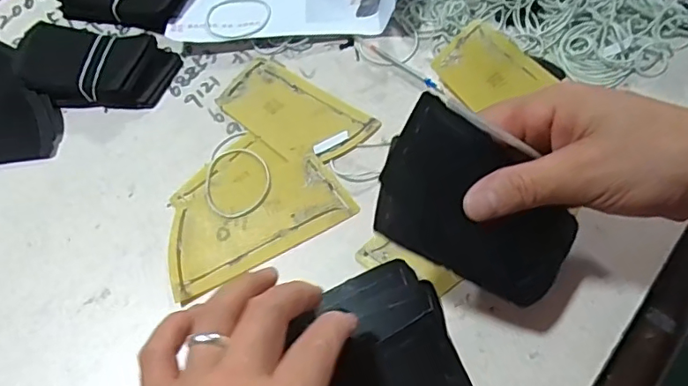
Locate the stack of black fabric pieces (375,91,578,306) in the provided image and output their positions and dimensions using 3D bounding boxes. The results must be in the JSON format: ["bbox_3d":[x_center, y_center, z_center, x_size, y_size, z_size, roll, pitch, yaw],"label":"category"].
[{"bbox_3d":[0.069,0.008,0.278,0.110,0.016,0.070,33,91,-4],"label":"stack of black fabric pieces"}]

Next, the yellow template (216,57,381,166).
[{"bbox_3d":[-0.039,-0.061,0.399,0.117,0.004,0.062,35,69,21],"label":"yellow template"}]

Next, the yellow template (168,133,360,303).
[{"bbox_3d":[-0.067,0.006,0.361,0.121,0.004,0.090,-28,63,-11],"label":"yellow template"}]

